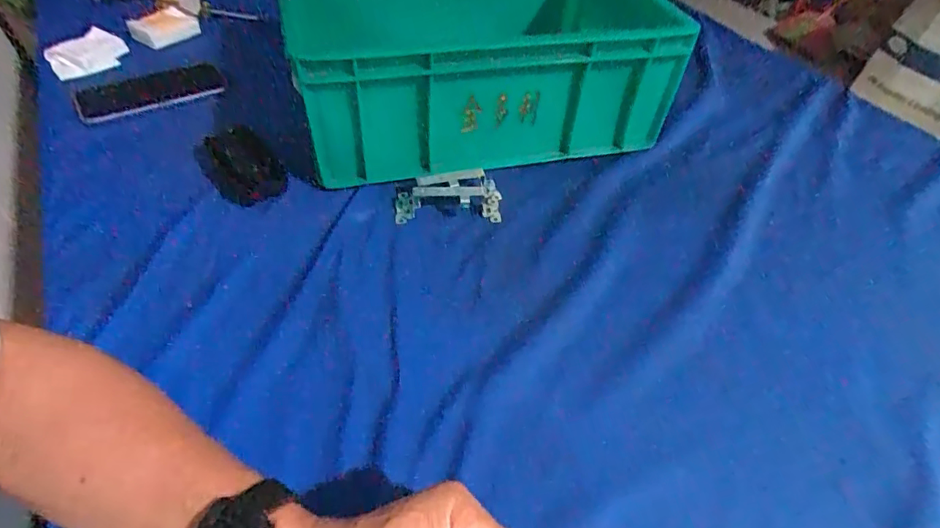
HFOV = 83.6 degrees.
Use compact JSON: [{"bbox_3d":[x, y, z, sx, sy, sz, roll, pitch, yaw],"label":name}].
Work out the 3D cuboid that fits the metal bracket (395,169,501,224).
[{"bbox_3d":[-0.021,-0.065,0.533,0.113,0.040,0.052,-10,49,-12],"label":"metal bracket"}]

